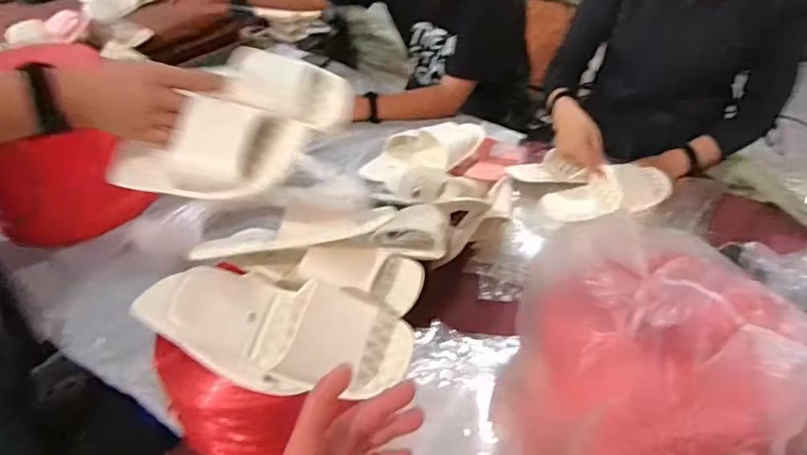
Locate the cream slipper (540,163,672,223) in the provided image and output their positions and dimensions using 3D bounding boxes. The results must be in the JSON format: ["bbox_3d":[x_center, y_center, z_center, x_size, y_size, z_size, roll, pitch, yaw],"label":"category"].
[{"bbox_3d":[0.375,-0.065,0.941,0.240,0.049,0.091,-9,39,-11],"label":"cream slipper"}]

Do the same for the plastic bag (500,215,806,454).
[{"bbox_3d":[0.266,0.152,0.579,0.285,0.158,0.280,2,38,2],"label":"plastic bag"}]

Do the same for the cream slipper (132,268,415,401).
[{"bbox_3d":[-0.128,0.108,0.546,0.273,0.066,0.108,12,38,-7],"label":"cream slipper"}]

